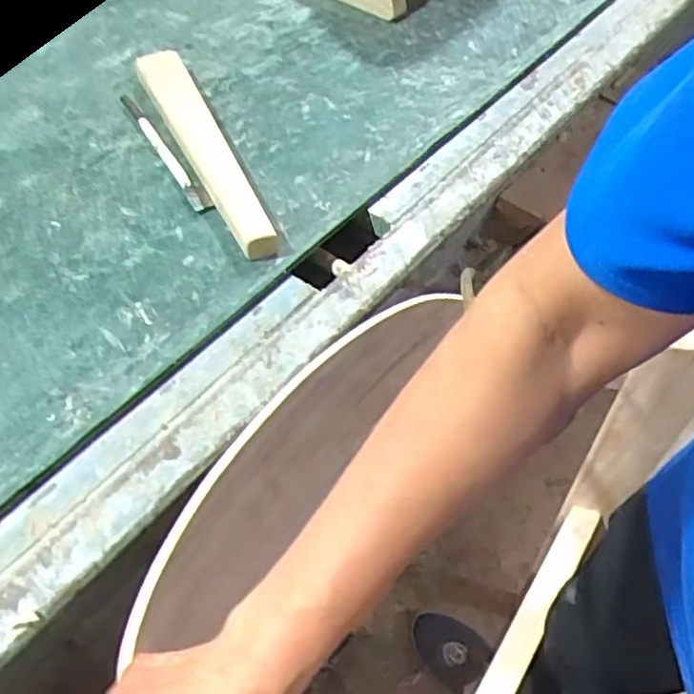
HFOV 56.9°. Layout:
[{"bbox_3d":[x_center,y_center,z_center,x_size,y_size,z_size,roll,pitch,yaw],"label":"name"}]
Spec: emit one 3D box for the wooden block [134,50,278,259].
[{"bbox_3d":[-0.145,-0.206,0.657,0.046,0.024,0.308,-23,62,-15],"label":"wooden block"}]

